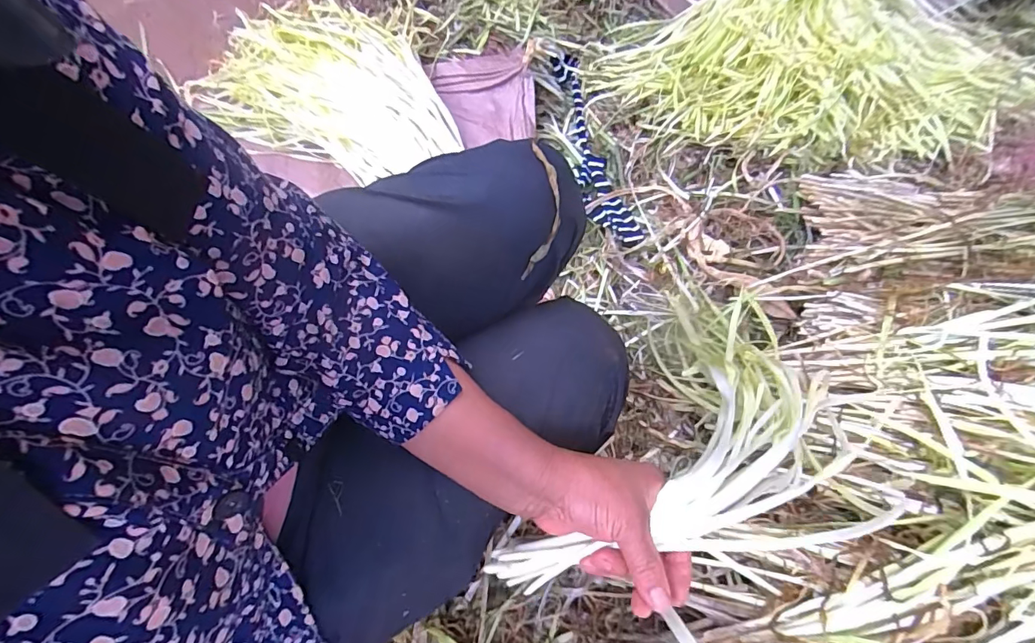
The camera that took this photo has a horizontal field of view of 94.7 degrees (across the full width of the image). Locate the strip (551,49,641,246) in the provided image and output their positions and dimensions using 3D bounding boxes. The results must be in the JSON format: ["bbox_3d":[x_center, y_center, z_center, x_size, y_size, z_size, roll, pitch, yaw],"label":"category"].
[{"bbox_3d":[0.114,-0.281,0.759,0.068,0.039,0.385,-12,71,-5],"label":"strip"}]

